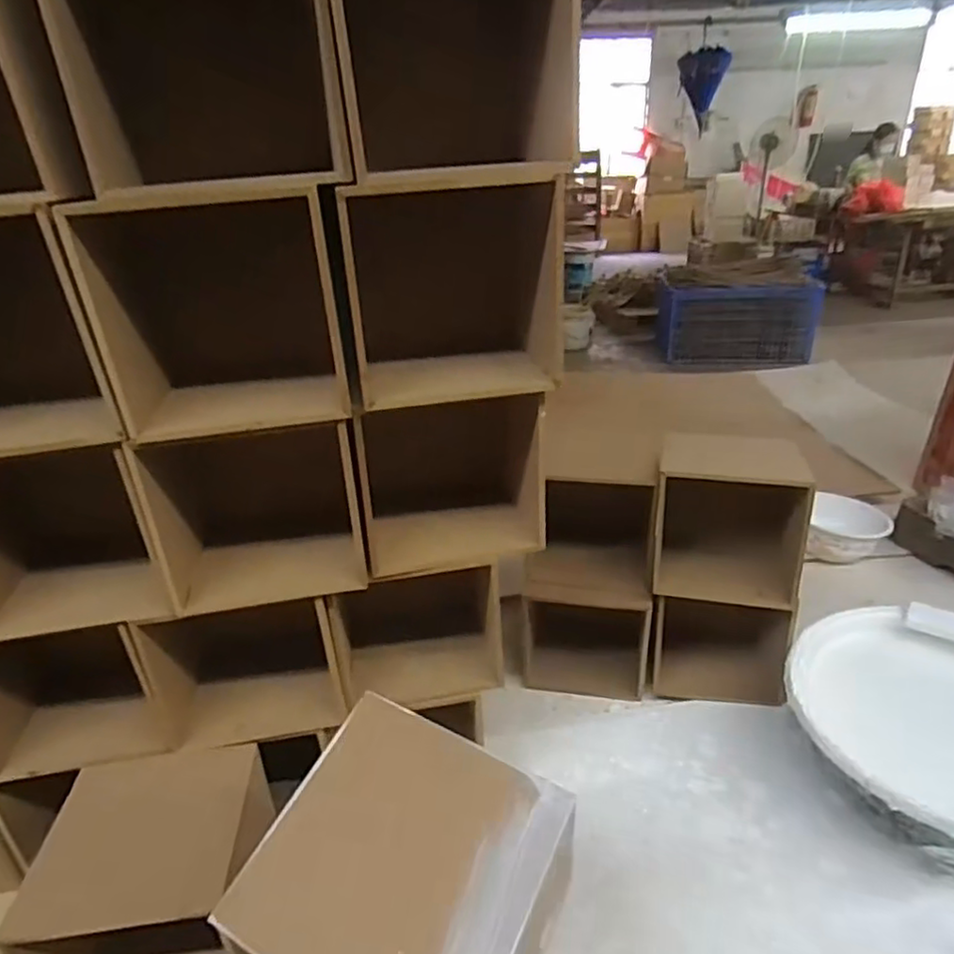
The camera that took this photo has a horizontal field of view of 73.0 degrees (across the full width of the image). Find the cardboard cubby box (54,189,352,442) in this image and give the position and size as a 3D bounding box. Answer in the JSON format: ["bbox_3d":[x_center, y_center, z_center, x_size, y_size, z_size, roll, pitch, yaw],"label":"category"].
[{"bbox_3d":[-0.139,-0.095,0.371,0.111,0.117,0.153,-8,24,-11],"label":"cardboard cubby box"}]

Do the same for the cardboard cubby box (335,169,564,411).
[{"bbox_3d":[-0.016,-0.110,0.371,0.114,0.113,0.102,-8,27,-8],"label":"cardboard cubby box"}]

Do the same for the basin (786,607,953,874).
[{"bbox_3d":[0.341,0.203,0.479,0.195,0.087,0.219,-26,36,-36],"label":"basin"}]

